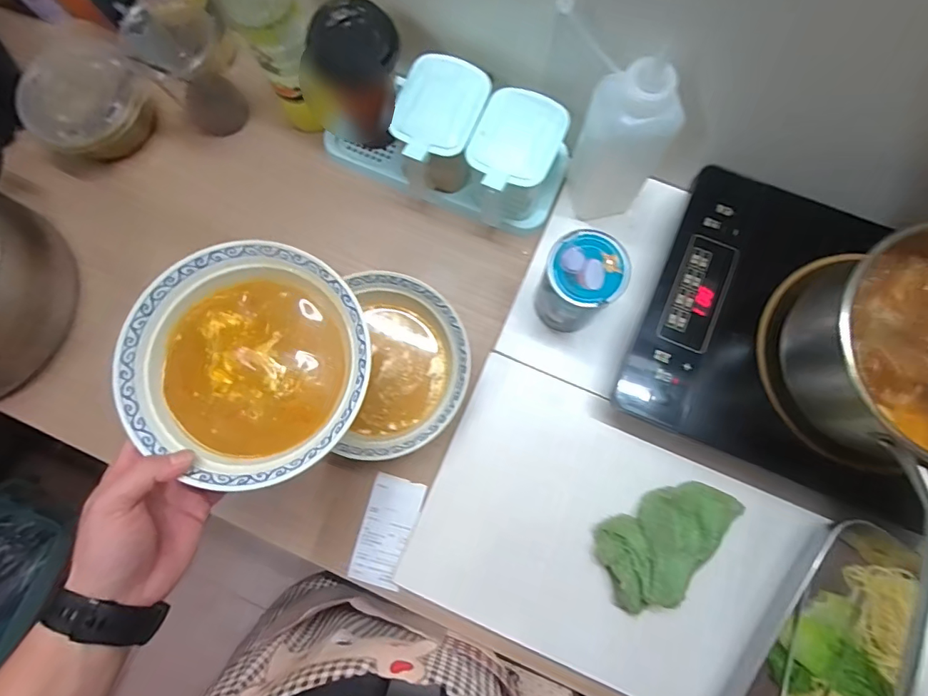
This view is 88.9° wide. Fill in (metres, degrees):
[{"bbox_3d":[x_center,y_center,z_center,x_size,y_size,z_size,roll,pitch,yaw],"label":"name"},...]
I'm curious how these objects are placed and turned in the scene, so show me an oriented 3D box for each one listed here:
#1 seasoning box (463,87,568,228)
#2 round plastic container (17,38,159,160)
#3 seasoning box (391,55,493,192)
[{"bbox_3d":[0.053,-0.201,0.518,0.083,0.091,0.114,23,79,5],"label":"seasoning box"},{"bbox_3d":[-0.438,-0.286,0.555,0.134,0.061,0.126,0,78,0],"label":"round plastic container"},{"bbox_3d":[-0.027,-0.233,0.515,0.081,0.082,0.123,19,79,4],"label":"seasoning box"}]

